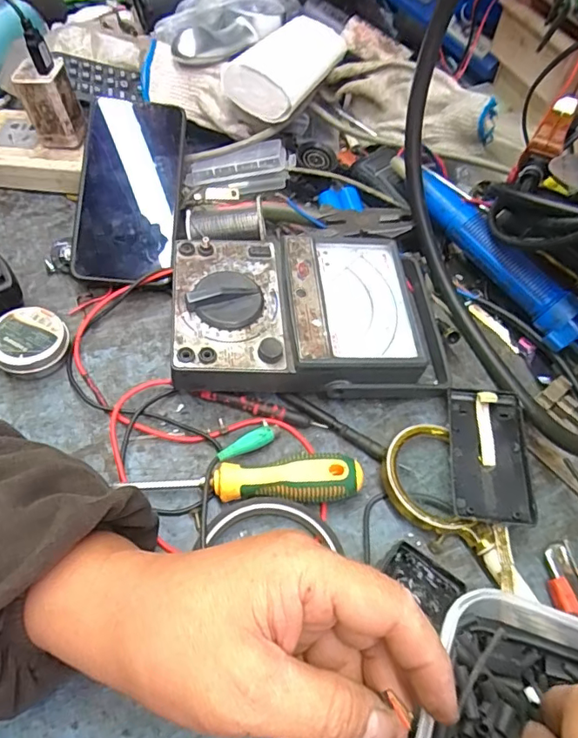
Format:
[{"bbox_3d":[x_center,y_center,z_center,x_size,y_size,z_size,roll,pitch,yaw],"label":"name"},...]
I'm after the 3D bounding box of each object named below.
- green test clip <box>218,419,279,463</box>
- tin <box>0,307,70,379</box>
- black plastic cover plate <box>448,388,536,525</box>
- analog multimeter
[{"bbox_3d":[-0.026,0.048,0.333,0.046,0.012,0.013,-25,61,-34],"label":"green test clip"},{"bbox_3d":[-0.181,-0.017,0.362,0.050,0.024,0.046,2,58,-3],"label":"tin"},{"bbox_3d":[0.128,0.051,0.327,0.045,0.011,0.092,8,58,1],"label":"black plastic cover plate"},{"bbox_3d":[0.015,-0.042,0.366,0.188,0.044,0.123,-2,58,-6],"label":"analog multimeter"}]

